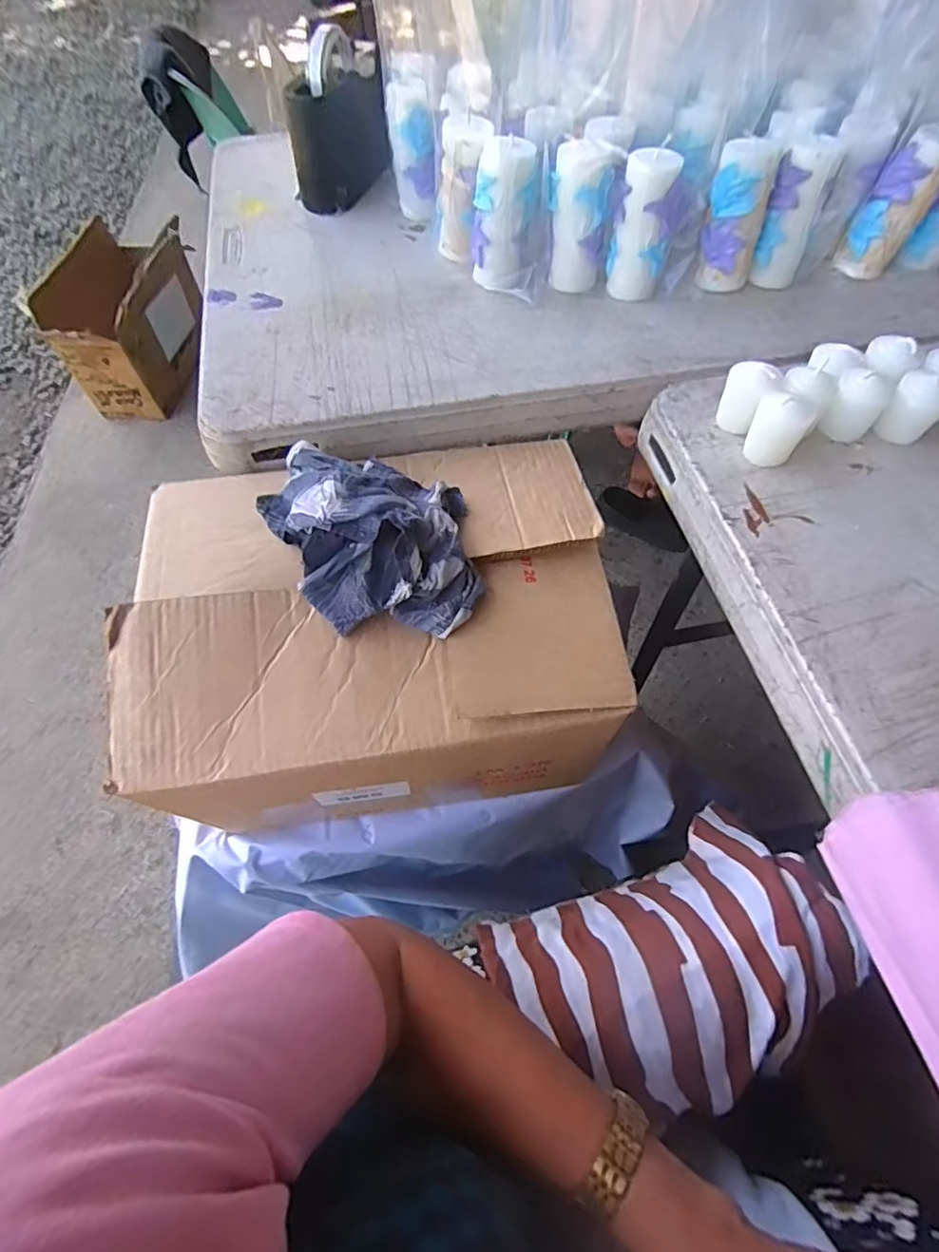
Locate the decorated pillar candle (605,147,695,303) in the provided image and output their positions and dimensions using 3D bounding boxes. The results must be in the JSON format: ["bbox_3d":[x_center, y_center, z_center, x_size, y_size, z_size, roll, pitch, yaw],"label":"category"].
[{"bbox_3d":[0.159,-0.362,0.532,0.050,0.111,0.040,-10,59,-6],"label":"decorated pillar candle"}]

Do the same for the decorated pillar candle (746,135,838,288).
[{"bbox_3d":[0.295,-0.376,0.537,0.044,0.115,0.035,20,60,12],"label":"decorated pillar candle"}]

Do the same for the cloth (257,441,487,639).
[{"bbox_3d":[-0.066,-0.074,0.423,0.141,0.053,0.173,-24,61,-14],"label":"cloth"}]

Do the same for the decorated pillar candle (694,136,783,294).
[{"bbox_3d":[0.244,-0.372,0.536,0.050,0.113,0.040,15,59,9],"label":"decorated pillar candle"}]

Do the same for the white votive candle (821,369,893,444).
[{"bbox_3d":[0.296,-0.170,0.442,0.035,0.048,0.038,33,64,22],"label":"white votive candle"}]

